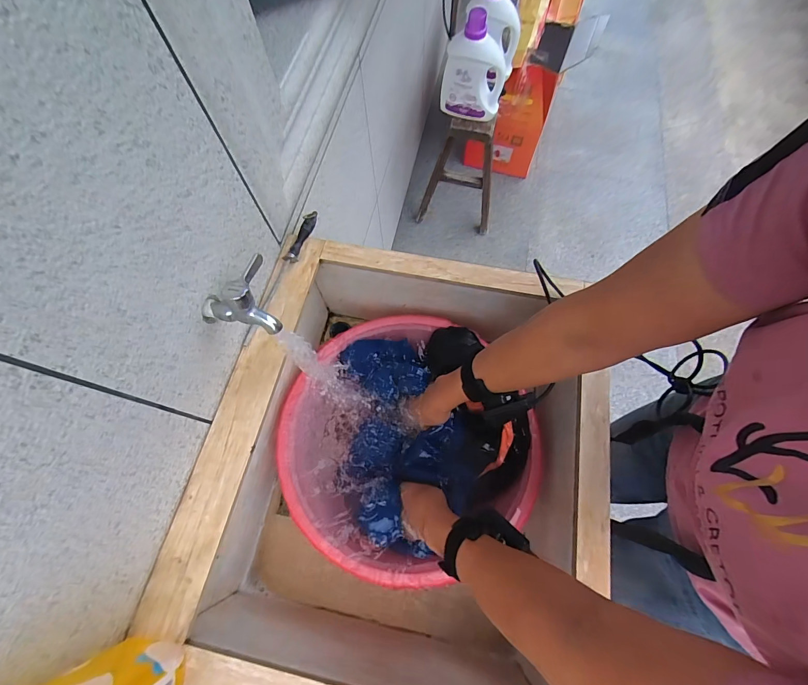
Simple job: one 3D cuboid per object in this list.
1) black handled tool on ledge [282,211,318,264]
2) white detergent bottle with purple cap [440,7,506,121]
[{"bbox_3d":[-0.167,-0.174,0.595,0.023,0.025,0.098,19,70,8],"label":"black handled tool on ledge"},{"bbox_3d":[0.209,-0.802,1.057,0.180,0.243,0.084,9,69,4],"label":"white detergent bottle with purple cap"}]

